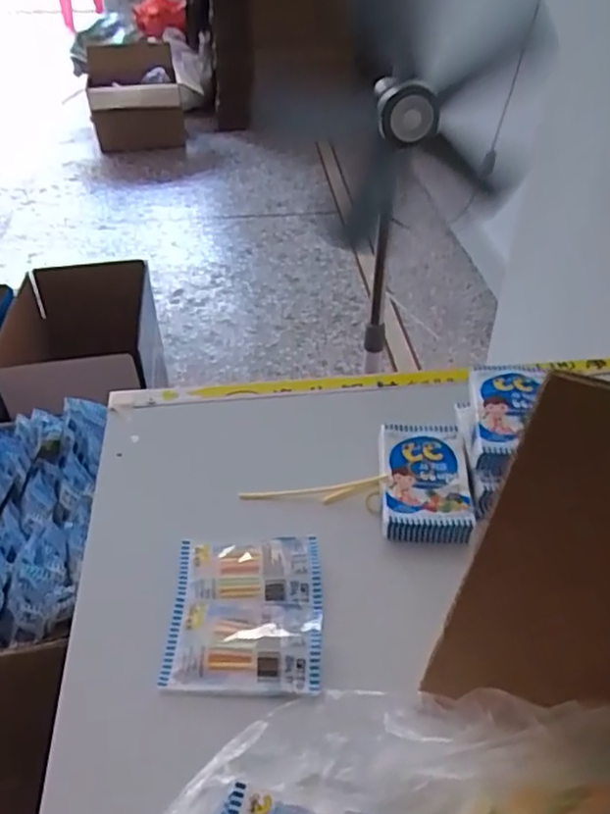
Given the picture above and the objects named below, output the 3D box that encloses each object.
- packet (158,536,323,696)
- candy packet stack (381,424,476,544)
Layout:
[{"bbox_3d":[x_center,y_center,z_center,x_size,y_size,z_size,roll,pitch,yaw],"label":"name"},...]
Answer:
[{"bbox_3d":[-0.042,0.141,0.458,0.104,0.012,0.116,0,41,1],"label":"packet"},{"bbox_3d":[0.097,0.060,0.535,0.069,0.027,0.105,2,41,3],"label":"candy packet stack"}]

